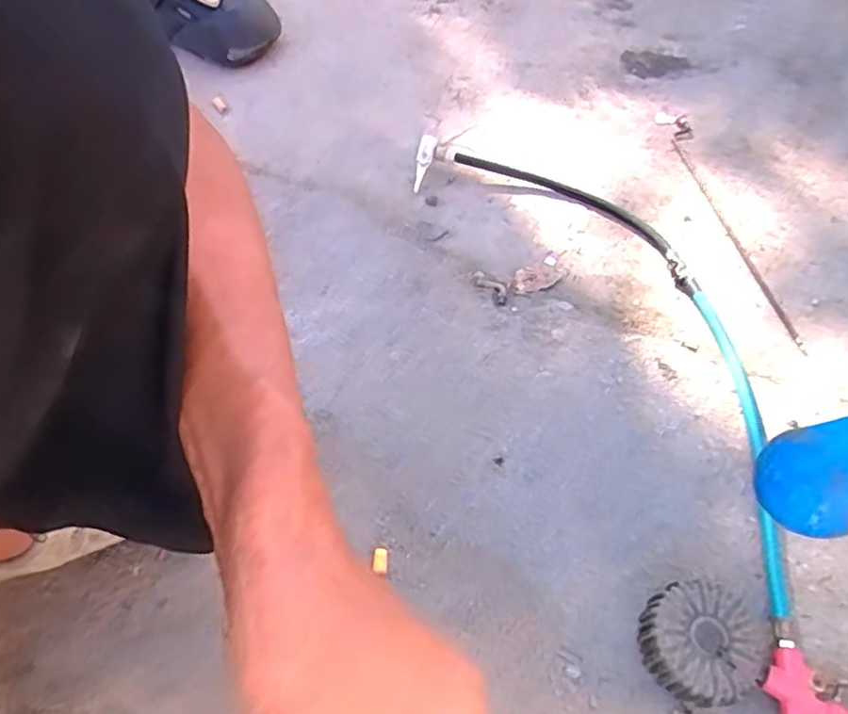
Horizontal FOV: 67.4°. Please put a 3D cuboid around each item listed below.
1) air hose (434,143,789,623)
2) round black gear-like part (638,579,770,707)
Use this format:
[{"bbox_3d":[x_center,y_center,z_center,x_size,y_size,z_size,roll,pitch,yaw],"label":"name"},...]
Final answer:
[{"bbox_3d":[0.189,-0.052,0.571,0.147,0.022,0.529,-22,56,-12],"label":"air hose"},{"bbox_3d":[0.177,0.185,0.409,0.073,0.037,0.068,-2,54,2],"label":"round black gear-like part"}]

